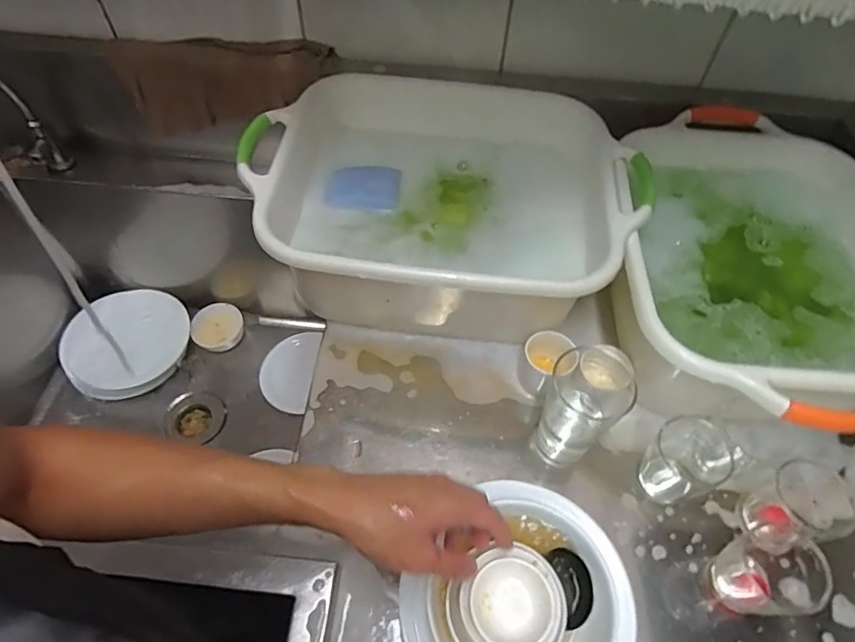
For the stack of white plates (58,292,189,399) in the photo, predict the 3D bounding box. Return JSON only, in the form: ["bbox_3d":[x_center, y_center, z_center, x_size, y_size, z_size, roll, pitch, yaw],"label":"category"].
[{"bbox_3d":[-0.611,0.031,1.051,0.222,0.042,0.234,36,62,22],"label":"stack of white plates"}]

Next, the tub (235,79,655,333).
[{"bbox_3d":[0.021,-0.161,0.725,0.489,0.170,0.384,5,55,1],"label":"tub"}]

